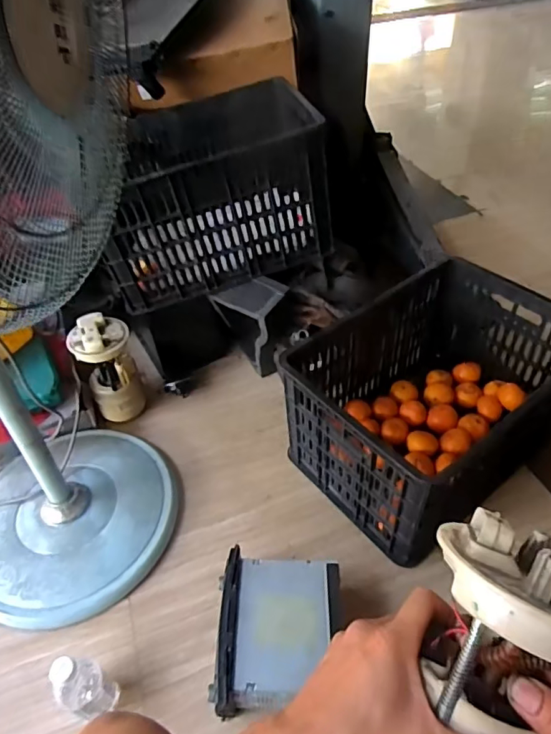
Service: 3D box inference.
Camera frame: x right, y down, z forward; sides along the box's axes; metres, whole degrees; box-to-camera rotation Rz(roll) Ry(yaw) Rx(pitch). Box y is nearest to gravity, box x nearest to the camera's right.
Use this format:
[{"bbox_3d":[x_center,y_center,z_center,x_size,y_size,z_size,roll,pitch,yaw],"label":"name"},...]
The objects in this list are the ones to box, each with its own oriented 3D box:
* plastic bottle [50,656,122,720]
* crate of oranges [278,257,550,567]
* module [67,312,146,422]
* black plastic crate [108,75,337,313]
[{"bbox_3d":[-0.267,0.445,0.690,0.064,0.154,0.053,13,47,17],"label":"plastic bottle"},{"bbox_3d":[0.301,0.056,0.960,0.488,0.268,0.352,-31,51,-25],"label":"crate of oranges"},{"bbox_3d":[-0.357,0.002,1.082,0.111,0.226,0.111,-23,48,-18],"label":"module"},{"bbox_3d":[-0.154,-0.390,1.095,0.449,0.285,0.340,-12,45,-8],"label":"black plastic crate"}]

